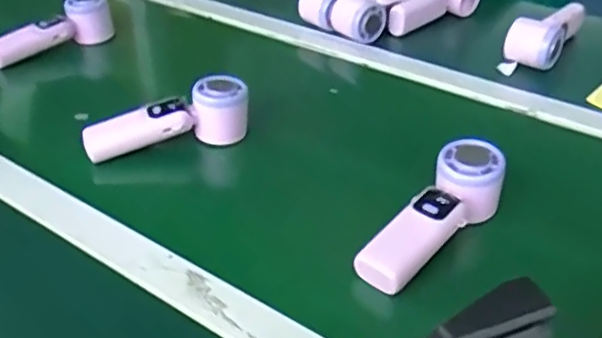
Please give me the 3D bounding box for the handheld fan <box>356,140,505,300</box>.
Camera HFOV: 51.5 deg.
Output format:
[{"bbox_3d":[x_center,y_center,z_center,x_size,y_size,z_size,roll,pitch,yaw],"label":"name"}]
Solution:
[{"bbox_3d":[0.111,0.040,0.519,0.052,0.061,0.164,27,43,32],"label":"handheld fan"}]

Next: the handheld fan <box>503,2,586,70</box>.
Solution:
[{"bbox_3d":[0.330,-0.191,0.834,0.068,0.052,0.182,20,40,25],"label":"handheld fan"}]

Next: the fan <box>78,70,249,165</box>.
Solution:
[{"bbox_3d":[-0.136,-0.050,0.639,0.165,0.058,0.043,-15,38,-20],"label":"fan"}]

